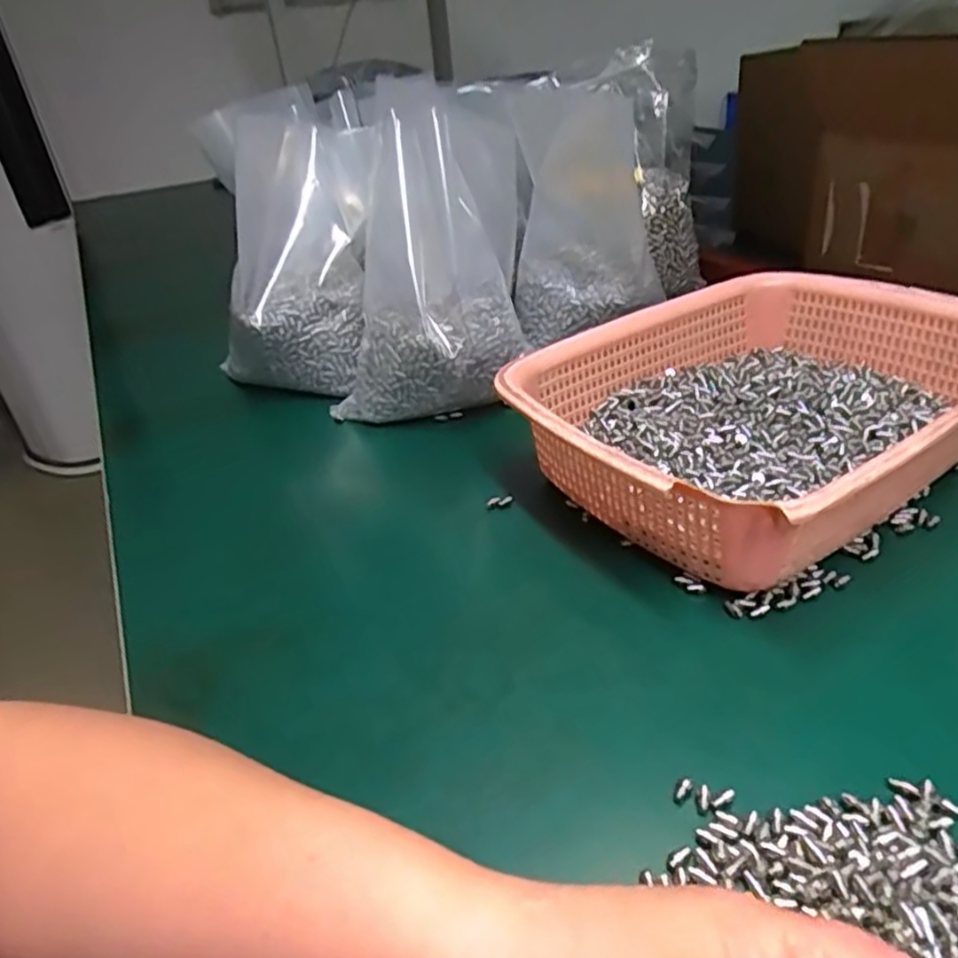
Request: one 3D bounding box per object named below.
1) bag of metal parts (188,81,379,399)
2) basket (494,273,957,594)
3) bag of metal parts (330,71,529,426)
[{"bbox_3d":[-0.154,-0.183,0.575,0.162,0.198,0.119,-10,34,-4],"label":"bag of metal parts"},{"bbox_3d":[0.177,-0.042,0.436,0.293,0.080,0.214,-25,37,-25],"label":"basket"},{"bbox_3d":[-0.045,-0.150,0.510,0.140,0.197,0.097,2,35,14],"label":"bag of metal parts"}]

